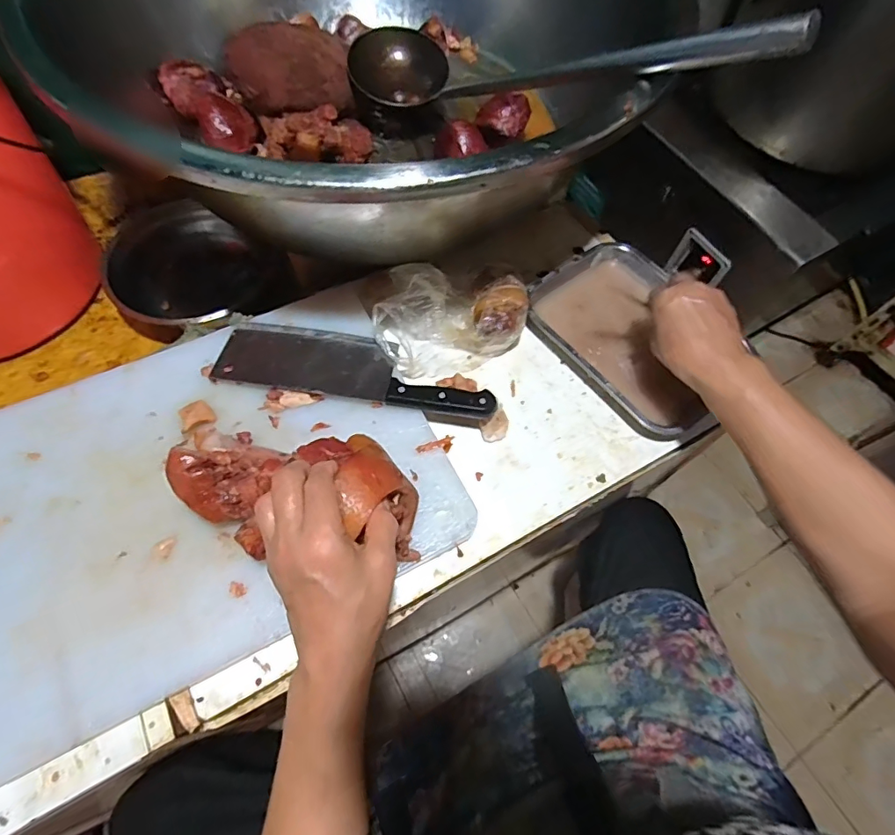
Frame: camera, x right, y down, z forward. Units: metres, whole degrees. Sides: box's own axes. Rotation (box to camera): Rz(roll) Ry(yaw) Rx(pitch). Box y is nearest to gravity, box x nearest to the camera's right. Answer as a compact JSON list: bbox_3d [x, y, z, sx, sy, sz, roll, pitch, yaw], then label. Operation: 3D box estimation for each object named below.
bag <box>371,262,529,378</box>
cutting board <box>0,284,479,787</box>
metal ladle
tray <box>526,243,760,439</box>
[{"bbox_3d":[0.005,-0.113,0.534,0.168,0.066,0.103,-20,66,-12],"label":"bag"},{"bbox_3d":[-0.255,0.071,0.455,0.483,0.024,0.323,-25,67,-14],"label":"cutting board"},{"bbox_3d":[0.069,-0.363,0.495,0.081,0.076,0.529,-38,47,-19],"label":"metal ladle"},{"bbox_3d":[0.214,-0.097,0.570,0.175,0.025,0.235,-33,69,-17],"label":"tray"}]

